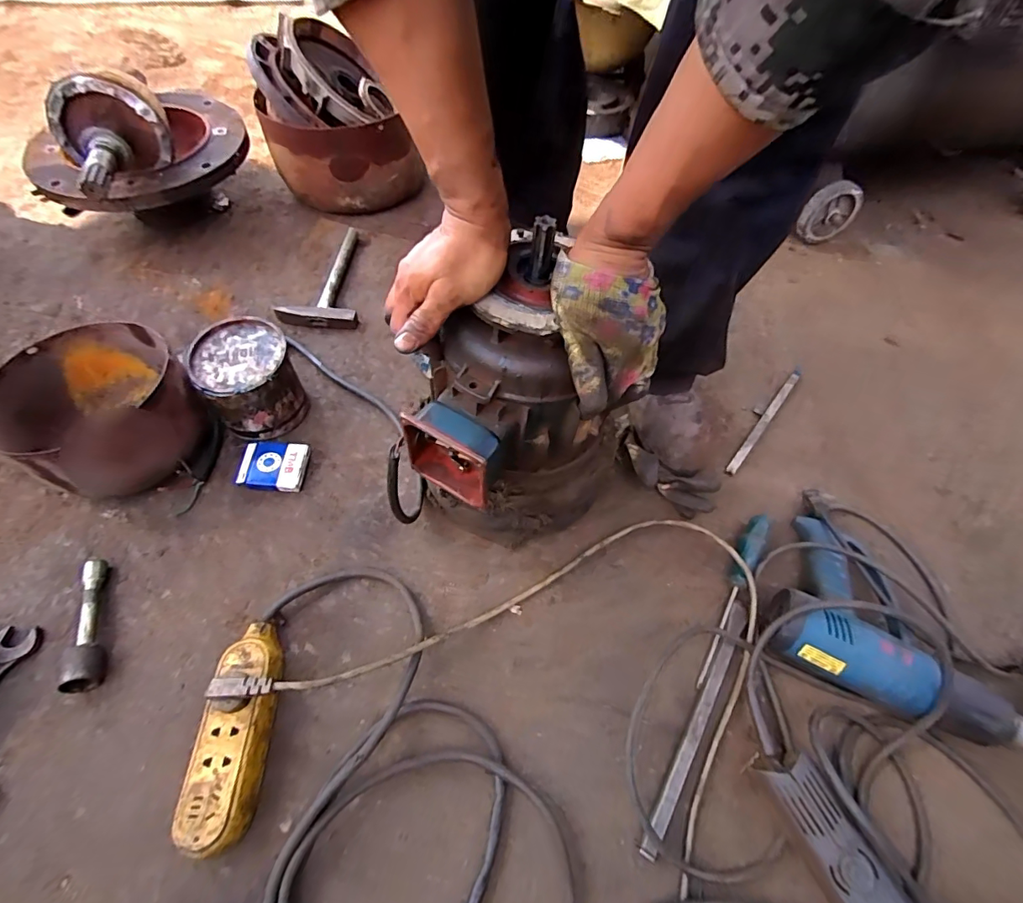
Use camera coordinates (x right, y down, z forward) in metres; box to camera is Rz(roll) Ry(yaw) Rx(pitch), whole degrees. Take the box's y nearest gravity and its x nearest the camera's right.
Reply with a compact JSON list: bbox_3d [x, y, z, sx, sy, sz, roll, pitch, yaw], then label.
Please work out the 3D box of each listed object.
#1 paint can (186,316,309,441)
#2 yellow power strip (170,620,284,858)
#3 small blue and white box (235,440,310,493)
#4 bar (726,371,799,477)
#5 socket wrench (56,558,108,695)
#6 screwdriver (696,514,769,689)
[{"bbox_3d":[-0.362,-0.097,0.667,0.120,0.104,0.132,2,57,-3],"label":"paint can"},{"bbox_3d":[-0.264,0.264,0.463,0.064,0.046,0.191,2,58,-1],"label":"yellow power strip"},{"bbox_3d":[-0.319,0.020,0.643,0.079,0.024,0.072,3,57,-2],"label":"small blue and white box"},{"bbox_3d":[0.387,-0.049,0.731,0.016,0.017,0.250,36,62,18],"label":"bar"},{"bbox_3d":[-0.464,0.179,0.520,0.031,0.038,0.152,-18,60,-15],"label":"socket wrench"},{"bbox_3d":[0.262,0.166,0.572,0.024,0.029,0.232,31,62,16],"label":"screwdriver"}]

